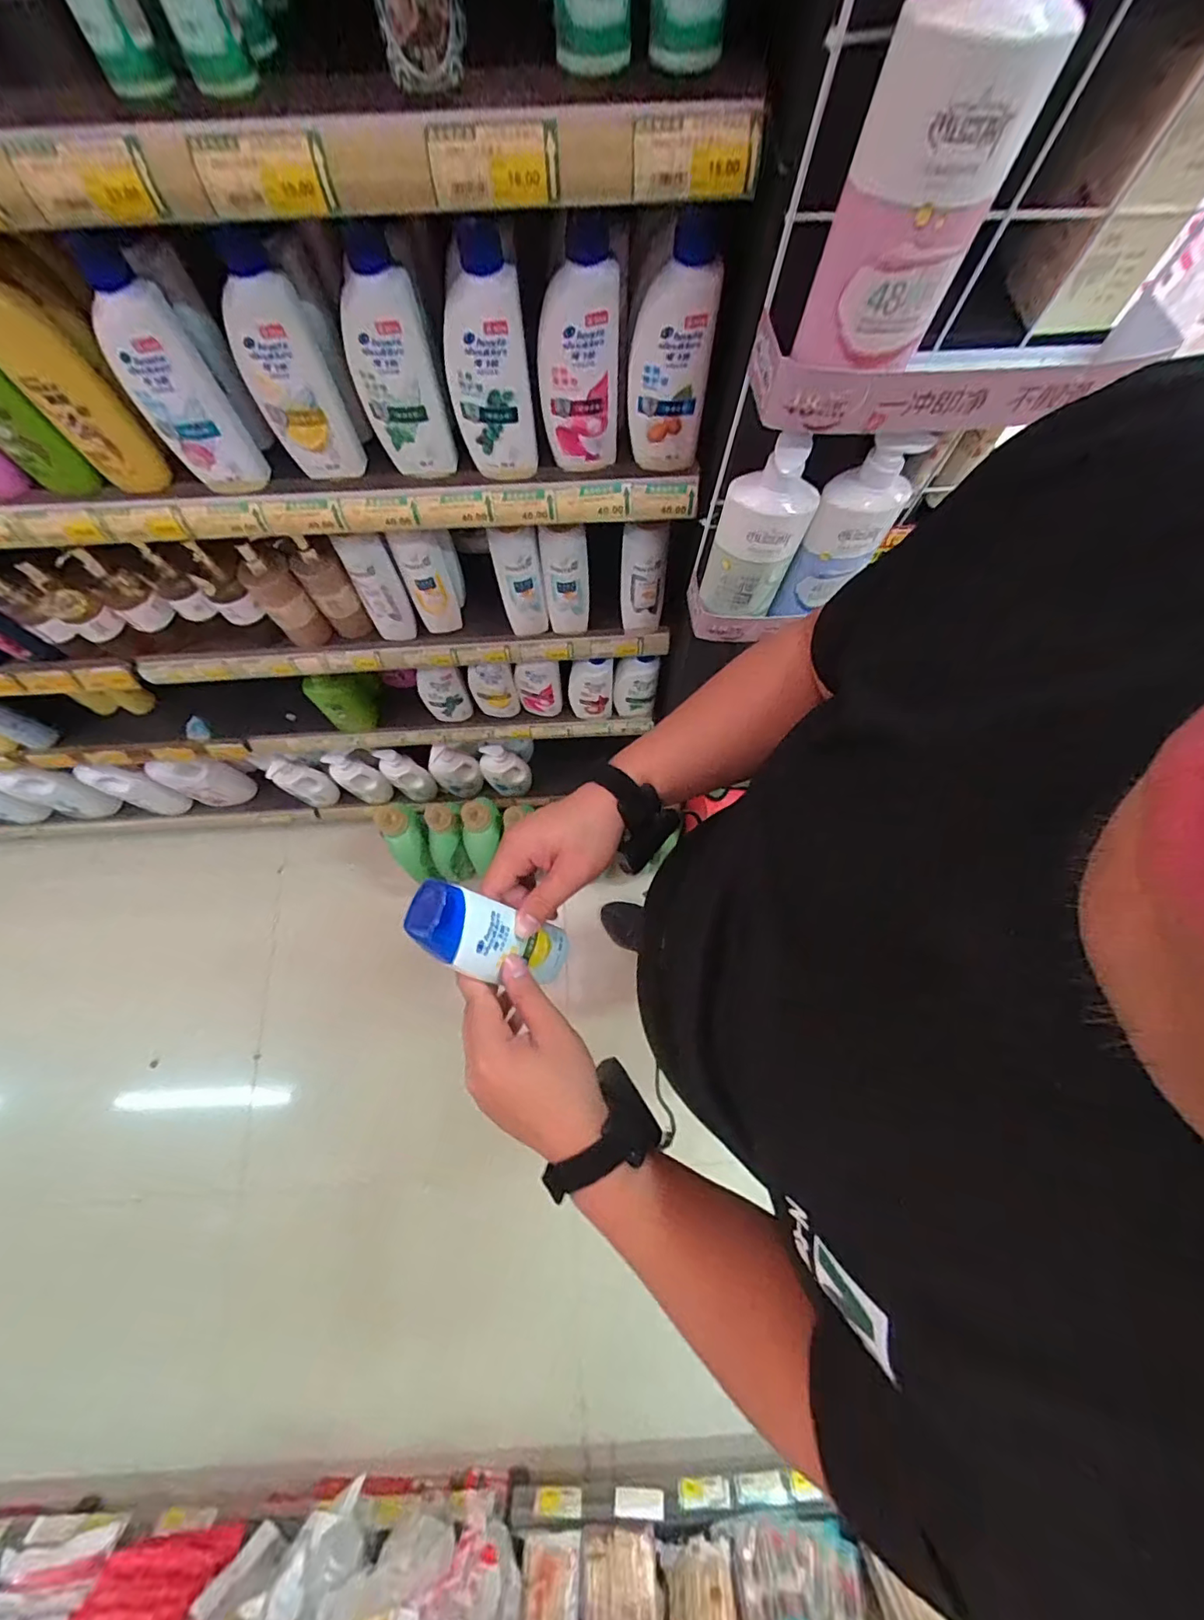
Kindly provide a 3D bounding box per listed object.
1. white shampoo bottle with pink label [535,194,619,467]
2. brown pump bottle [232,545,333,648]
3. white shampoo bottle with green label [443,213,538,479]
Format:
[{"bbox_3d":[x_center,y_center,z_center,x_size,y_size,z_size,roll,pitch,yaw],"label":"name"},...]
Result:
[{"bbox_3d":[-0.022,-0.425,0.513,0.076,0.197,0.037,-10,73,-4],"label":"white shampoo bottle with pink label"},{"bbox_3d":[-0.465,-0.311,0.800,0.062,0.161,0.063,-39,77,-12],"label":"brown pump bottle"},{"bbox_3d":[-0.108,-0.416,0.516,0.079,0.191,0.040,-5,73,-2],"label":"white shampoo bottle with green label"}]

